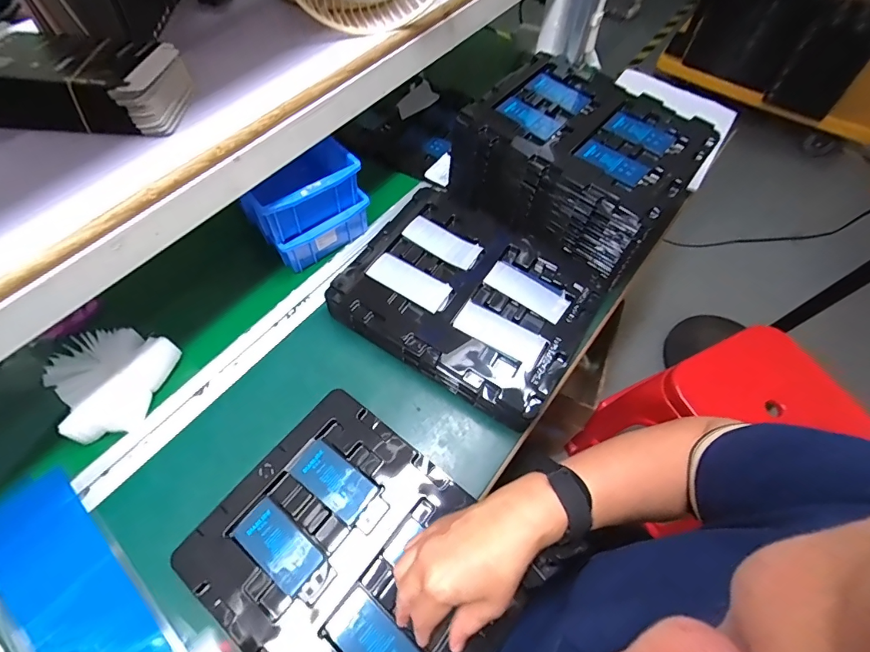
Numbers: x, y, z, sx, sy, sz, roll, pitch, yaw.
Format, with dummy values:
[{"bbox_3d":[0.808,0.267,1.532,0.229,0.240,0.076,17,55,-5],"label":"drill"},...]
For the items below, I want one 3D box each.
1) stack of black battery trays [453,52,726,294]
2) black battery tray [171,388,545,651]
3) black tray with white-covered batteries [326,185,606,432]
[{"bbox_3d":[0.192,-0.221,0.606,0.281,0.120,0.252,36,65,17],"label":"stack of black battery trays"},{"bbox_3d":[-0.068,0.218,0.406,0.272,0.017,0.218,35,66,18],"label":"black battery tray"},{"bbox_3d":[0.045,-0.038,0.543,0.283,0.055,0.238,30,63,14],"label":"black tray with white-covered batteries"}]

